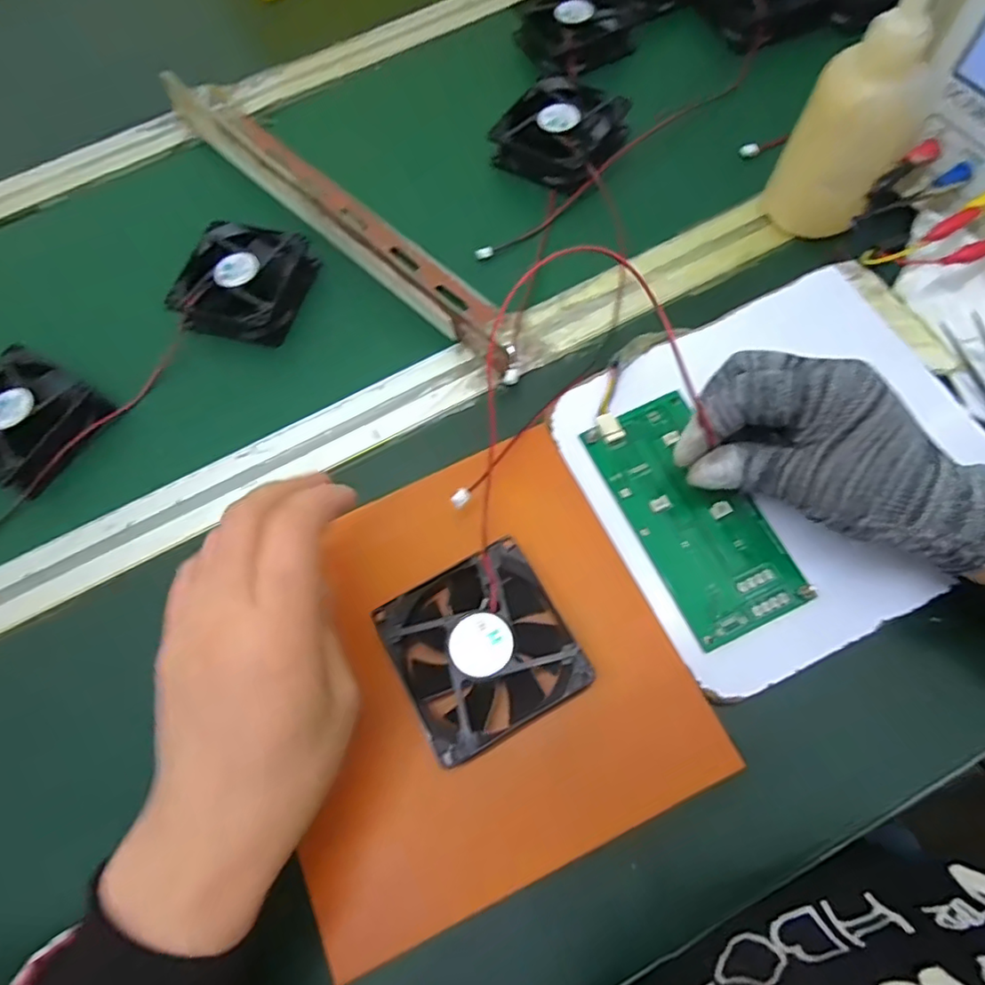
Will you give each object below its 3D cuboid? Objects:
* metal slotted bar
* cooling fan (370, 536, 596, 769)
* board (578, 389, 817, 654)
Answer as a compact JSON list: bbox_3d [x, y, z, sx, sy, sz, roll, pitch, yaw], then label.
[{"bbox_3d":[-0.116,-0.210,0.426,0.045,0.024,0.377,-42,73,-13],"label":"metal slotted bar"},{"bbox_3d":[-0.005,0.074,0.282,0.079,0.027,0.080,-29,67,-7],"label":"cooling fan"},{"bbox_3d":[0.106,0.009,0.316,0.064,0.011,0.135,-27,70,-8],"label":"board"}]

